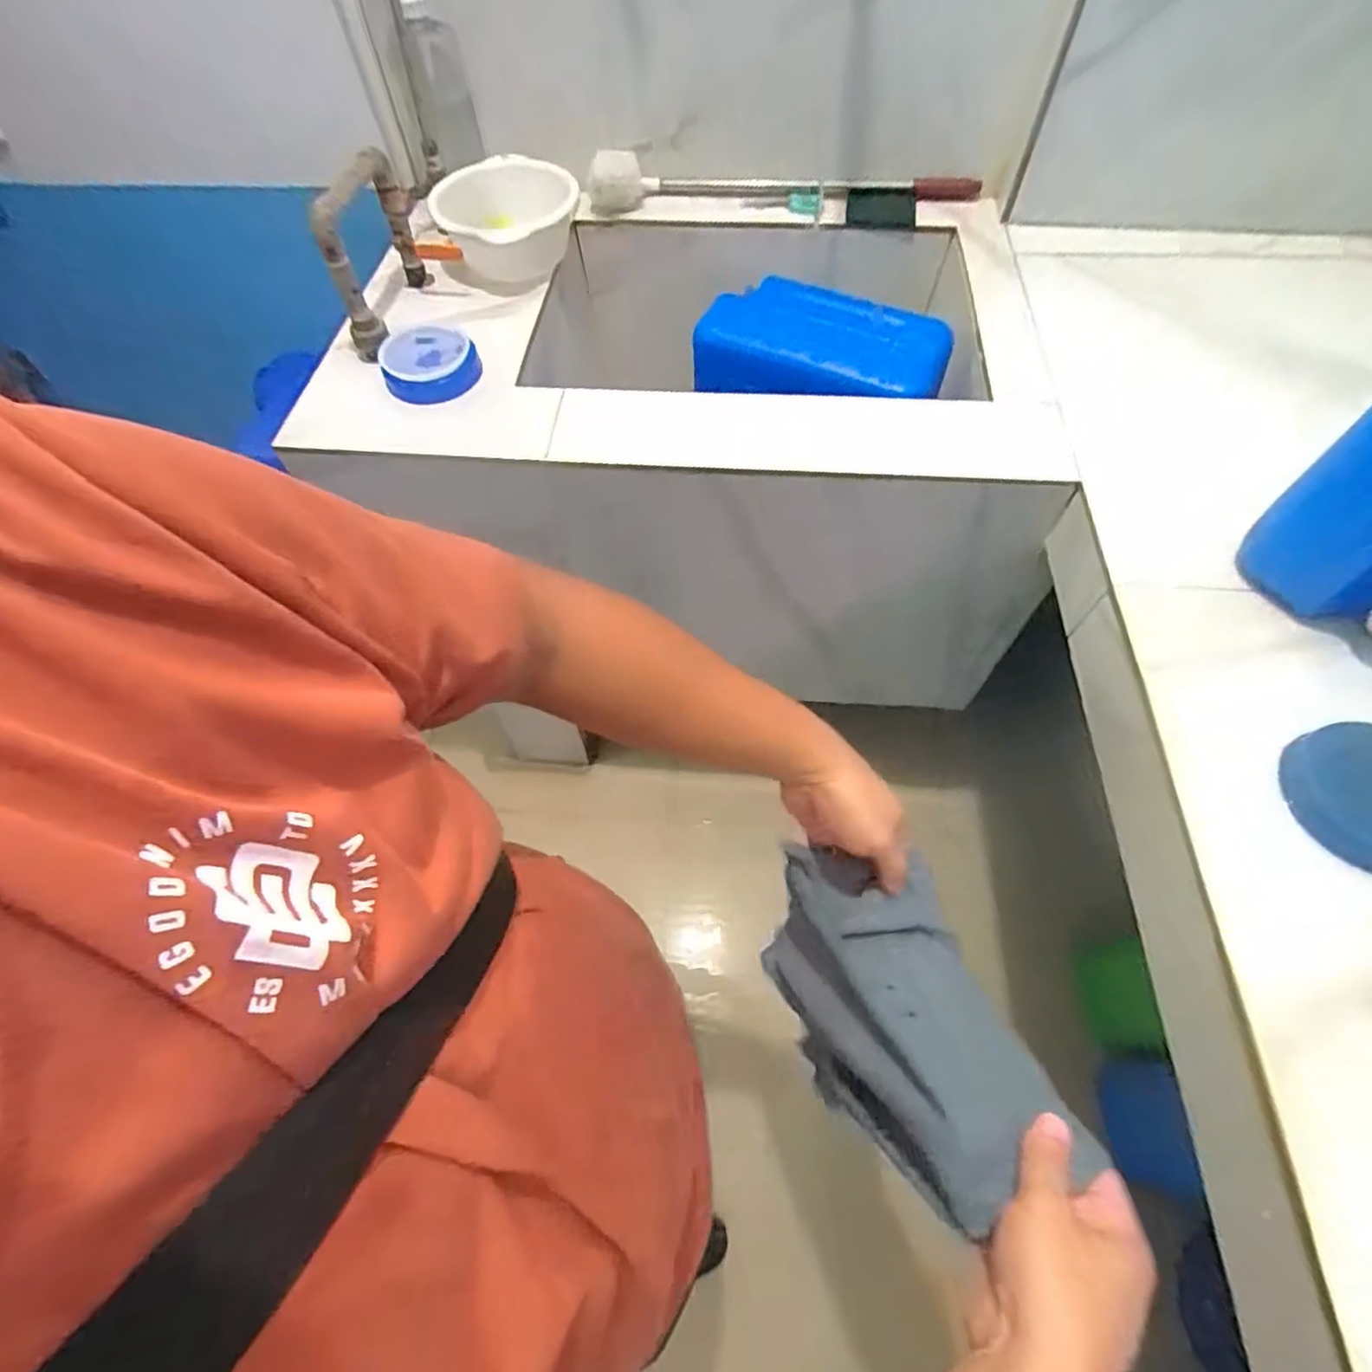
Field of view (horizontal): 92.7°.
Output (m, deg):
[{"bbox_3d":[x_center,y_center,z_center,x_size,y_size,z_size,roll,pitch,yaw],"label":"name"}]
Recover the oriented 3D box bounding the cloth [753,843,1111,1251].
[{"bbox_3d":[0.152,0.259,0.530,0.108,0.243,0.229,-18,61,-8],"label":"cloth"}]

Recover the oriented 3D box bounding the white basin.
[{"bbox_3d":[-0.255,-0.659,0.937,0.197,0.088,0.191,-1,60,2],"label":"white basin"}]

